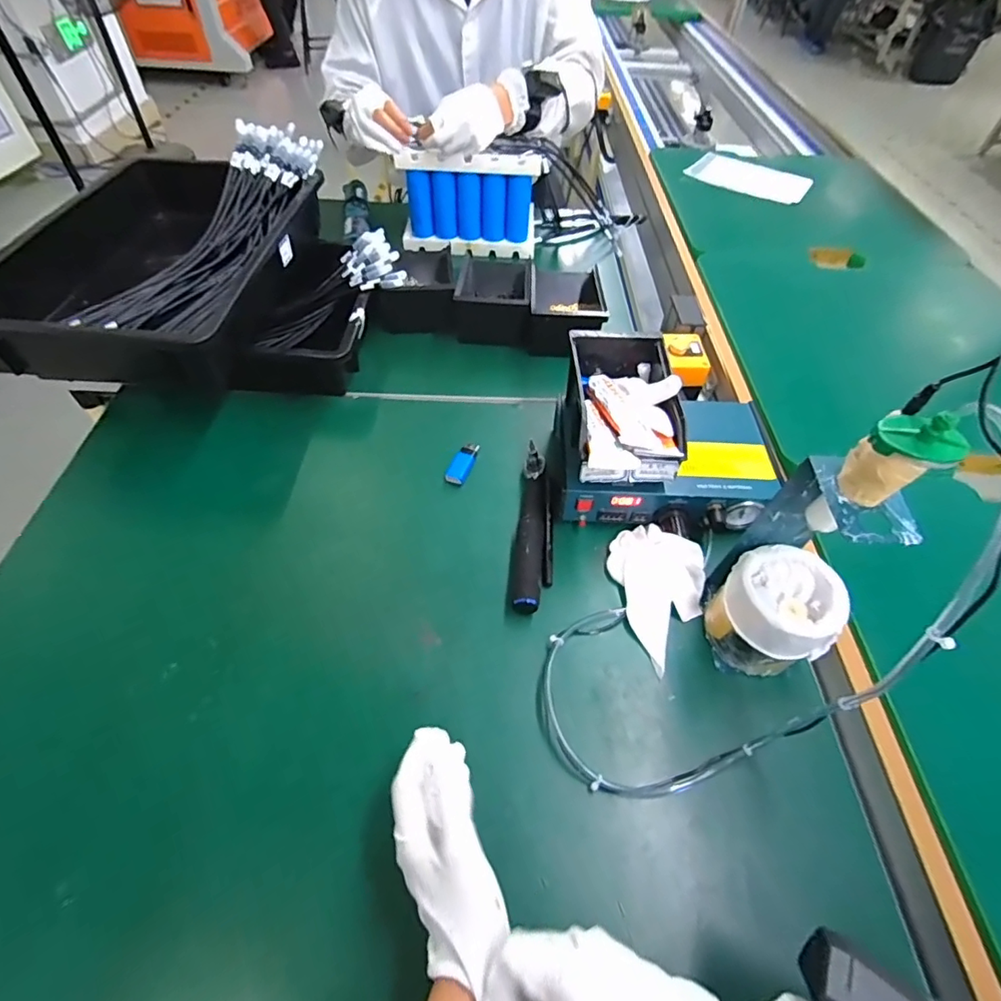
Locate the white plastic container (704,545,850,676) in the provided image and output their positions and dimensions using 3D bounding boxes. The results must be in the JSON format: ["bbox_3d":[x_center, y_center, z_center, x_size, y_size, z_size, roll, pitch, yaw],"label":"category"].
[{"bbox_3d":[0.239,0.099,0.463,0.081,0.083,0.083,1,52,-2],"label":"white plastic container"}]

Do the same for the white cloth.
[{"bbox_3d":[0.161,0.083,0.513,0.082,0.033,0.138,-8,53,-9],"label":"white cloth"}]

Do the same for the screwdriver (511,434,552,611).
[{"bbox_3d":[0.037,0.026,0.555,0.038,0.026,0.197,5,52,1],"label":"screwdriver"}]

